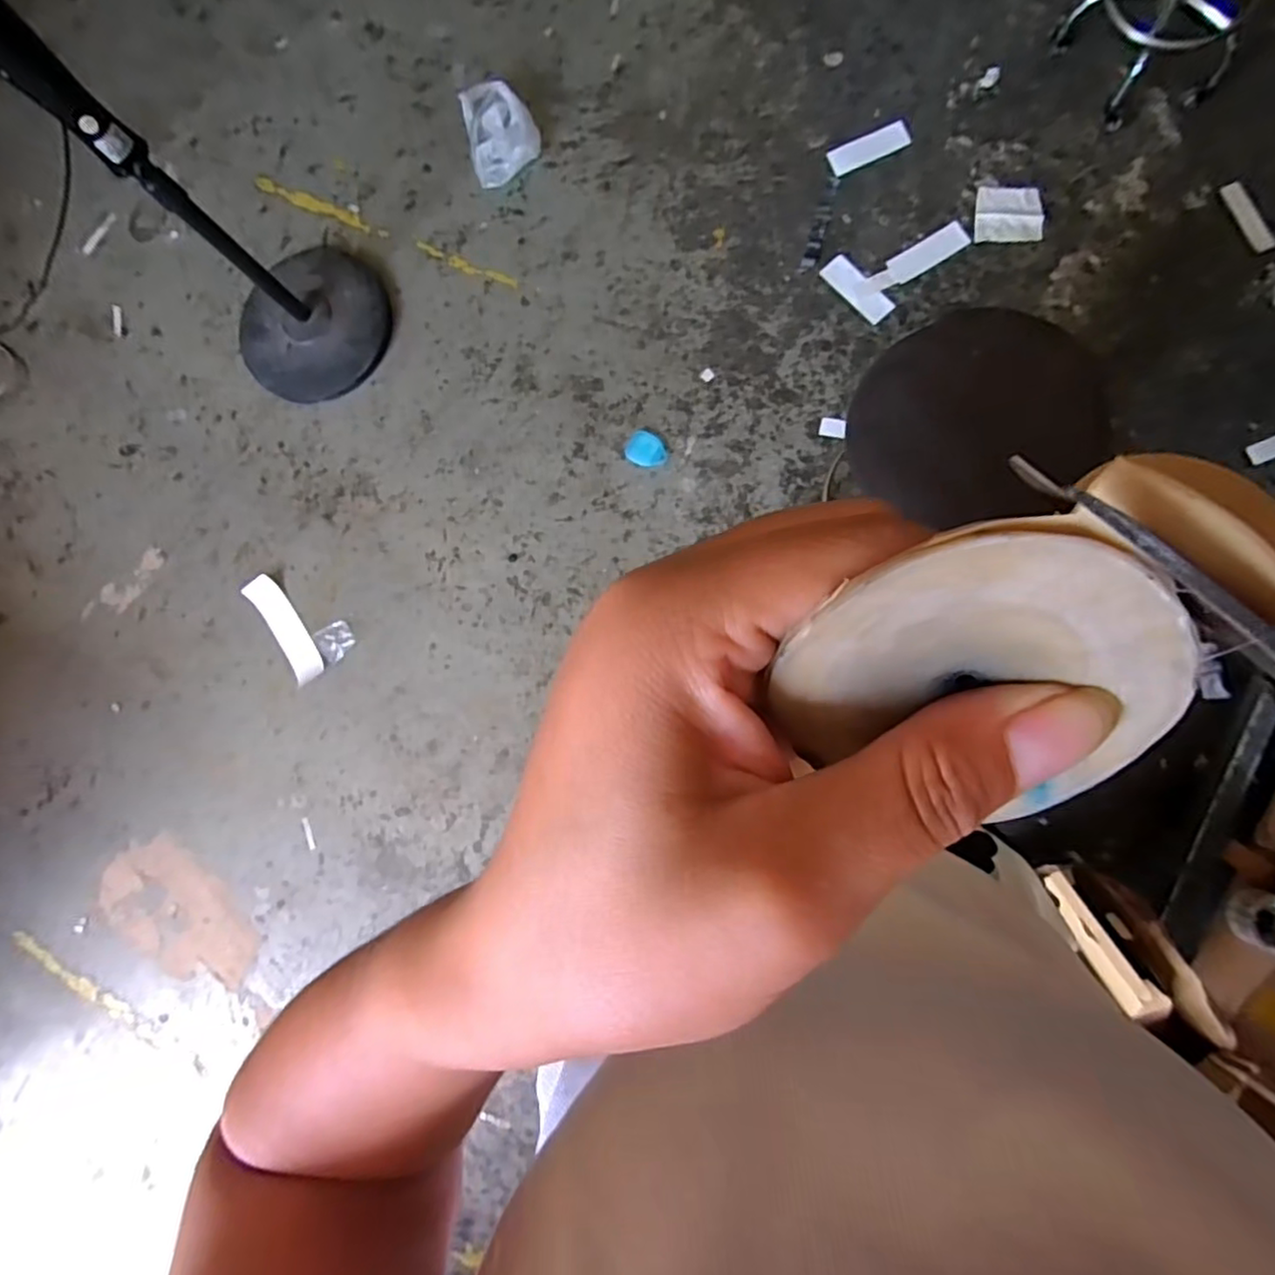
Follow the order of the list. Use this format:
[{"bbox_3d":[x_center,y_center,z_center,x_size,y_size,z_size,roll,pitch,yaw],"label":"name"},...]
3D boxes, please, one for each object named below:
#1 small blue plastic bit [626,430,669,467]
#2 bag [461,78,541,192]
[{"bbox_3d":[0.021,-0.394,1.349,0.089,0.005,0.070,29,89,6],"label":"small blue plastic bit"},{"bbox_3d":[-0.307,-1.146,1.450,0.159,0.040,0.218,-12,86,4],"label":"bag"}]

